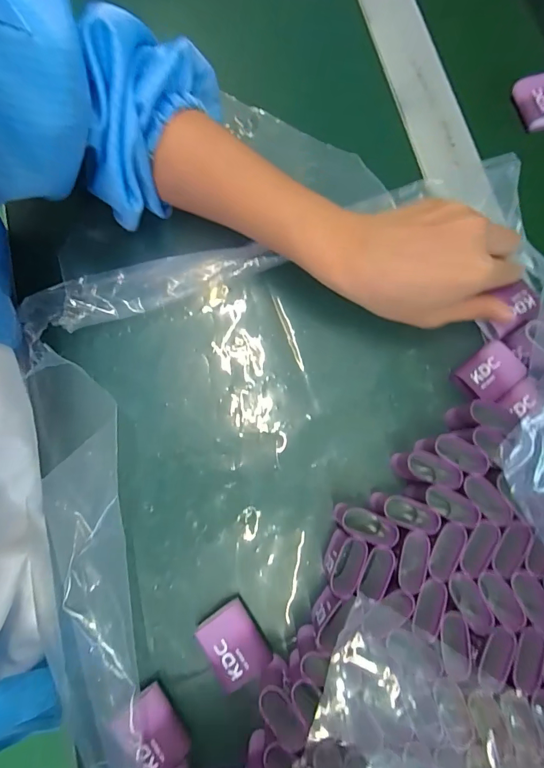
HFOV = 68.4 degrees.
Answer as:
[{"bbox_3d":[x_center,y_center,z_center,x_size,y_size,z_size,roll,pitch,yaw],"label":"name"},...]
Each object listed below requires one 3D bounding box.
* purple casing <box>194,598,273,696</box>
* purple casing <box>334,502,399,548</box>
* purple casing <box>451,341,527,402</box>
[{"bbox_3d":[-0.025,0.169,0.259,0.034,0.016,0.044,-34,80,-6],"label":"purple casing"},{"bbox_3d":[0.060,0.091,0.262,0.034,0.041,0.019,17,79,4],"label":"purple casing"},{"bbox_3d":[0.157,-0.007,0.292,0.041,0.015,0.034,-37,80,-6],"label":"purple casing"}]

